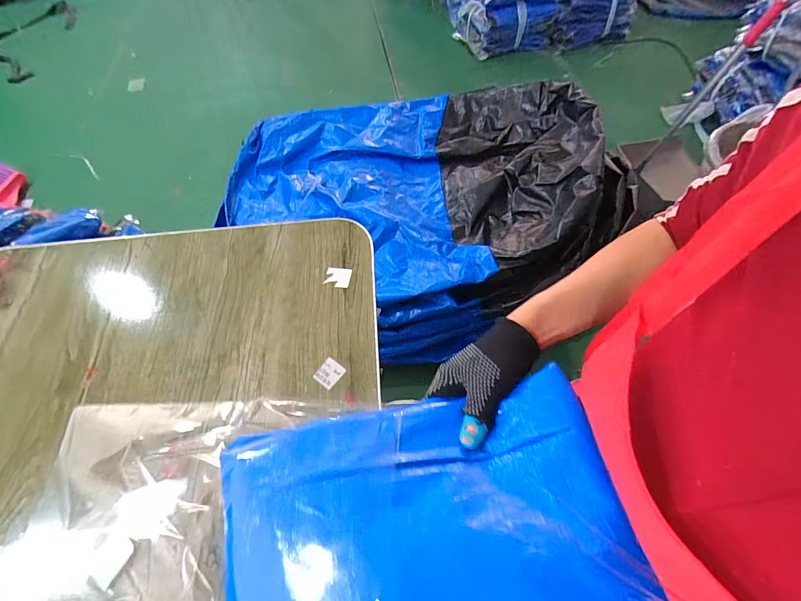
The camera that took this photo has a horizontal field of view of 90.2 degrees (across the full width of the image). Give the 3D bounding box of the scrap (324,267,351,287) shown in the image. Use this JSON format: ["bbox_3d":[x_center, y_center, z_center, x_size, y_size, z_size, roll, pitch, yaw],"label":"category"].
[{"bbox_3d":[-0.083,-0.030,0.529,0.033,0.004,0.029,4,63,9],"label":"scrap"}]

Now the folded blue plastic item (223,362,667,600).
[{"bbox_3d":[0.011,0.174,0.293,0.291,0.057,0.207,-12,58,-4],"label":"folded blue plastic item"}]

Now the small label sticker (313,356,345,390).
[{"bbox_3d":[-0.081,0.082,0.454,0.027,0.004,0.030,33,66,22],"label":"small label sticker"}]

